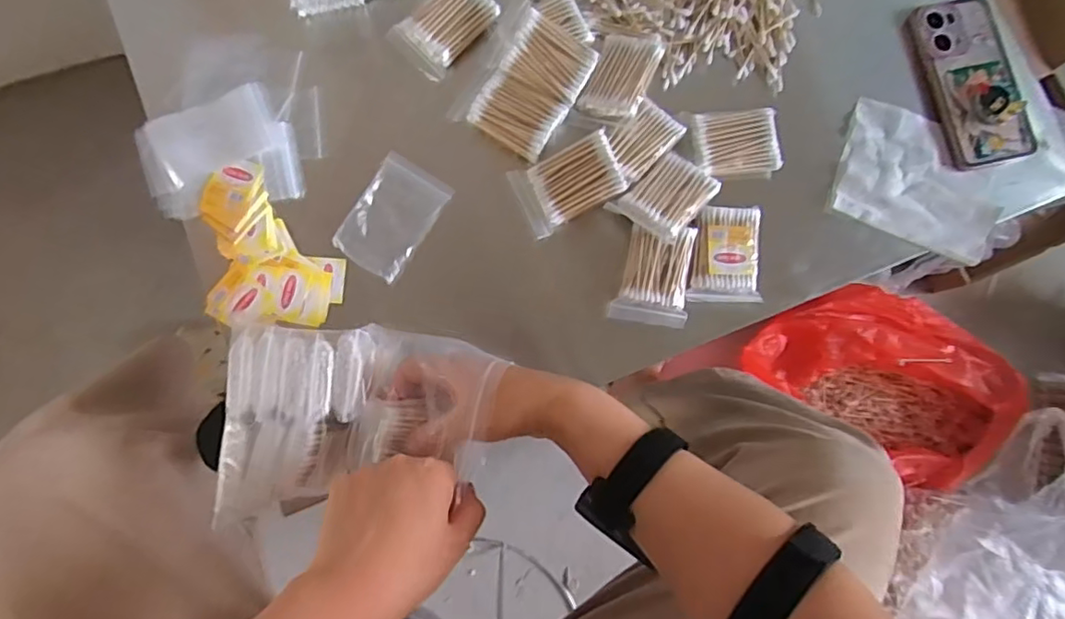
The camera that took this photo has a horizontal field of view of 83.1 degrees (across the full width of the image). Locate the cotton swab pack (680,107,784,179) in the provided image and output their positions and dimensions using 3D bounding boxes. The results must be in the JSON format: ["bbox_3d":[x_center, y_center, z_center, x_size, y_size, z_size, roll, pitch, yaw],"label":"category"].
[{"bbox_3d":[0.181,-0.150,0.539,0.076,0.016,0.066,-6,81,-3],"label":"cotton swab pack"}]

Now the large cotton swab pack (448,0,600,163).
[{"bbox_3d":[-0.006,-0.198,0.524,0.087,0.015,0.111,30,96,-3],"label":"large cotton swab pack"}]

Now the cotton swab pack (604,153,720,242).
[{"bbox_3d":[0.115,-0.097,0.512,0.059,0.020,0.078,42,82,4],"label":"cotton swab pack"}]

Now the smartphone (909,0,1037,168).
[{"bbox_3d":[0.414,-0.215,0.561,0.082,0.017,0.159,-14,82,-4],"label":"smartphone"}]

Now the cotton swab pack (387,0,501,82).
[{"bbox_3d":[-0.077,-0.257,0.542,0.086,0.025,0.061,-41,85,-8],"label":"cotton swab pack"}]

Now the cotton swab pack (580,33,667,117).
[{"bbox_3d":[0.080,-0.209,0.529,0.050,0.014,0.081,24,81,2],"label":"cotton swab pack"}]

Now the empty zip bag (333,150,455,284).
[{"bbox_3d":[-0.123,-0.080,0.524,0.064,0.008,0.098,33,83,0],"label":"empty zip bag"}]

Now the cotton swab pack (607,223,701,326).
[{"bbox_3d":[0.105,-0.030,0.517,0.064,0.023,0.081,7,81,-1],"label":"cotton swab pack"}]

